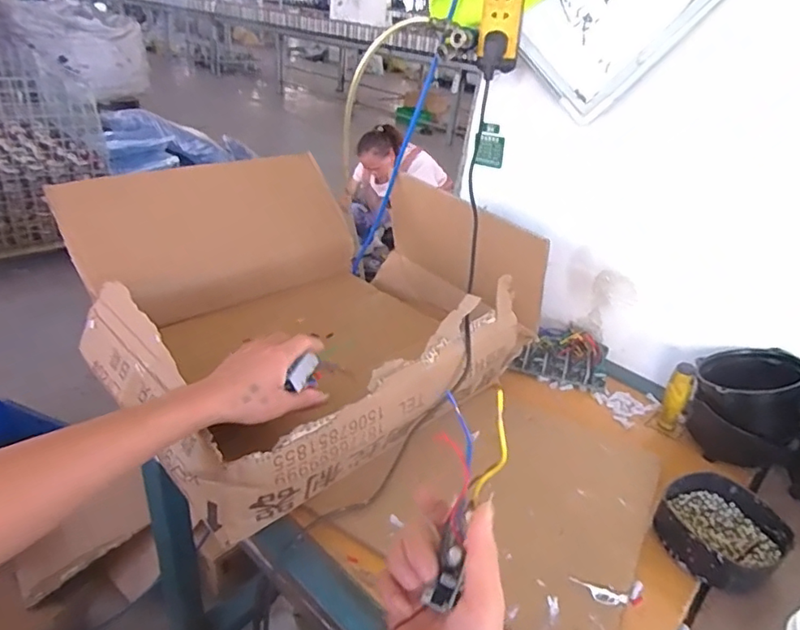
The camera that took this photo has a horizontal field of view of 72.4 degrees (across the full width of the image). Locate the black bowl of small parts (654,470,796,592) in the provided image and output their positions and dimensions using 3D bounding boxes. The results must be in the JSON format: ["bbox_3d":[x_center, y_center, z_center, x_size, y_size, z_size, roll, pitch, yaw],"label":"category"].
[{"bbox_3d":[0.351,0.240,0.608,0.124,0.046,0.117,5,30,-3],"label":"black bowl of small parts"}]

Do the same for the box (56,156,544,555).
[{"bbox_3d":[-0.103,-0.038,0.794,0.584,0.229,0.468,-18,38,-37],"label":"box"}]

